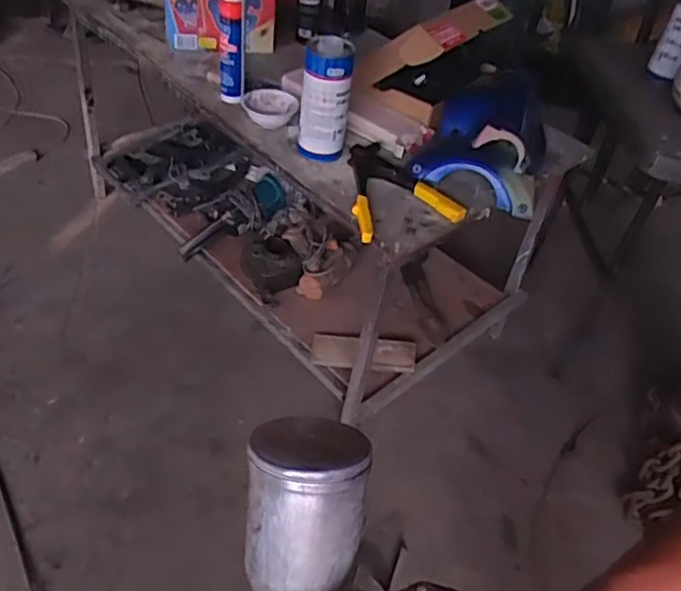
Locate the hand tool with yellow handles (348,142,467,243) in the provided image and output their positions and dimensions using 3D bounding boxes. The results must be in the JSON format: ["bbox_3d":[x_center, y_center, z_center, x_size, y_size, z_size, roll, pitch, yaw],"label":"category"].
[{"bbox_3d":[0.073,-0.194,1.150,0.196,0.028,0.258,-15,48,-23],"label":"hand tool with yellow handles"}]

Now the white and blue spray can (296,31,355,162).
[{"bbox_3d":[-0.027,-0.347,1.160,0.086,0.198,0.074,6,43,-2],"label":"white and blue spray can"}]

